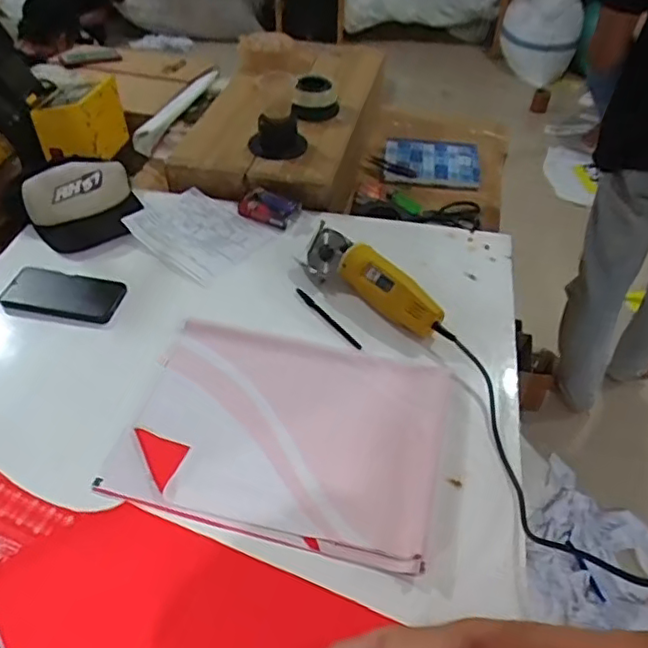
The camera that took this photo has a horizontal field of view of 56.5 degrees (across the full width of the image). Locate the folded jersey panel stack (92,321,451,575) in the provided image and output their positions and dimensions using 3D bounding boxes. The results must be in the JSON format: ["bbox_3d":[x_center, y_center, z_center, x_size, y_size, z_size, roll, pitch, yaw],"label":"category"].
[{"bbox_3d":[-0.045,0.117,0.729,0.362,0.026,0.272,11,47,10],"label":"folded jersey panel stack"}]

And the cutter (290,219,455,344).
[{"bbox_3d":[0.070,-0.057,0.883,0.072,0.059,0.282,-33,55,-28],"label":"cutter"}]

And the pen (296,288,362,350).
[{"bbox_3d":[0.007,-0.007,0.888,0.014,0.011,0.151,-28,53,-25],"label":"pen"}]

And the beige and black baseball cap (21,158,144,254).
[{"bbox_3d":[-0.400,-0.200,1.002,0.181,0.079,0.143,-18,49,-18],"label":"beige and black baseball cap"}]

